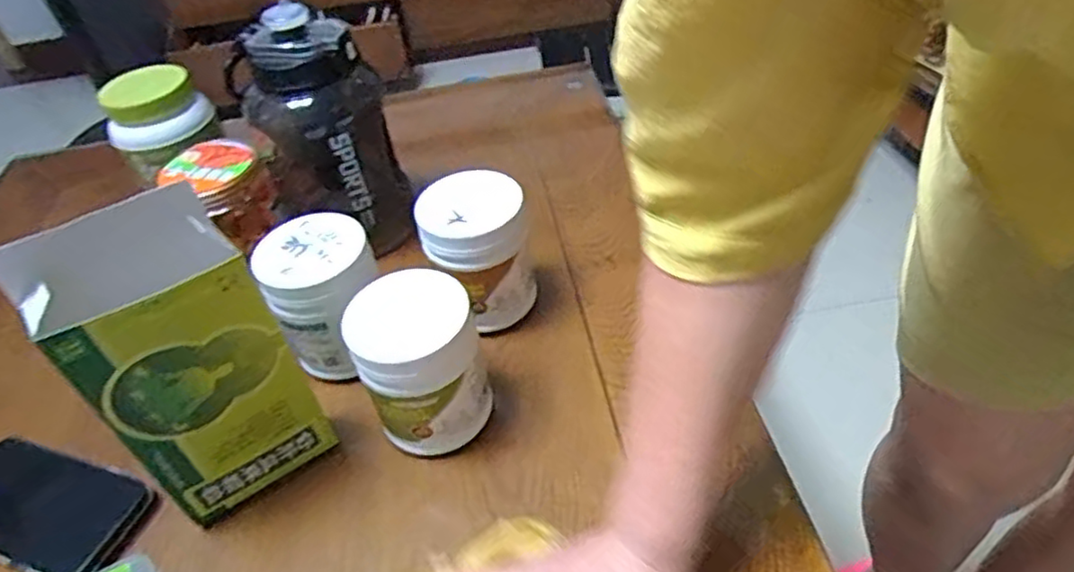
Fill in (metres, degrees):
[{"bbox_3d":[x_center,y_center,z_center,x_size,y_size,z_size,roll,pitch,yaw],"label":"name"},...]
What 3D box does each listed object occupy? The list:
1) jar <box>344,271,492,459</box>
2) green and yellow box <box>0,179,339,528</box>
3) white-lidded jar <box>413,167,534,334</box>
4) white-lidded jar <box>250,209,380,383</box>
[{"bbox_3d":[-0.089,0.058,0.502,0.083,0.114,0.085,-4,44,4],"label":"jar"},{"bbox_3d":[-0.245,0.052,0.470,0.124,0.196,0.115,31,56,33],"label":"green and yellow box"},{"bbox_3d":[-0.051,-0.029,0.587,0.089,0.115,0.084,-13,44,-6],"label":"white-lidded jar"},{"bbox_3d":[-0.177,0.010,0.566,0.085,0.113,0.088,-4,44,4],"label":"white-lidded jar"}]

